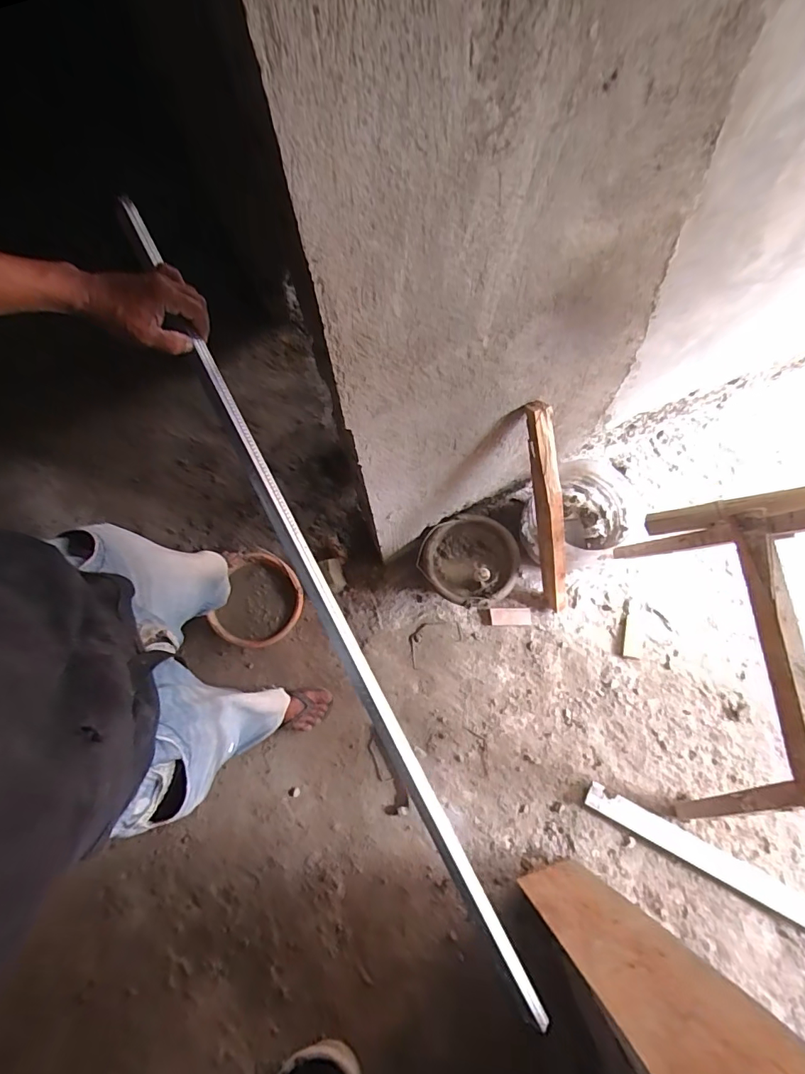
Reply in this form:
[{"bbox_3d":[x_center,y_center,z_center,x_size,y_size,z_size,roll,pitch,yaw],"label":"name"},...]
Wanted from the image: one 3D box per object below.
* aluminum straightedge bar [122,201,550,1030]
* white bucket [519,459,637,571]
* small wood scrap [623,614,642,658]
[{"bbox_3d":[-0.078,0.081,0.556,0.031,0.021,1.009,-27,90,-8],"label":"aluminum straightedge bar"},{"bbox_3d":[0.463,-0.038,1.341,0.251,0.257,0.243,-1,70,1],"label":"white bucket"},{"bbox_3d":[0.646,0.279,1.355,0.049,0.007,0.120,13,71,6],"label":"small wood scrap"}]

